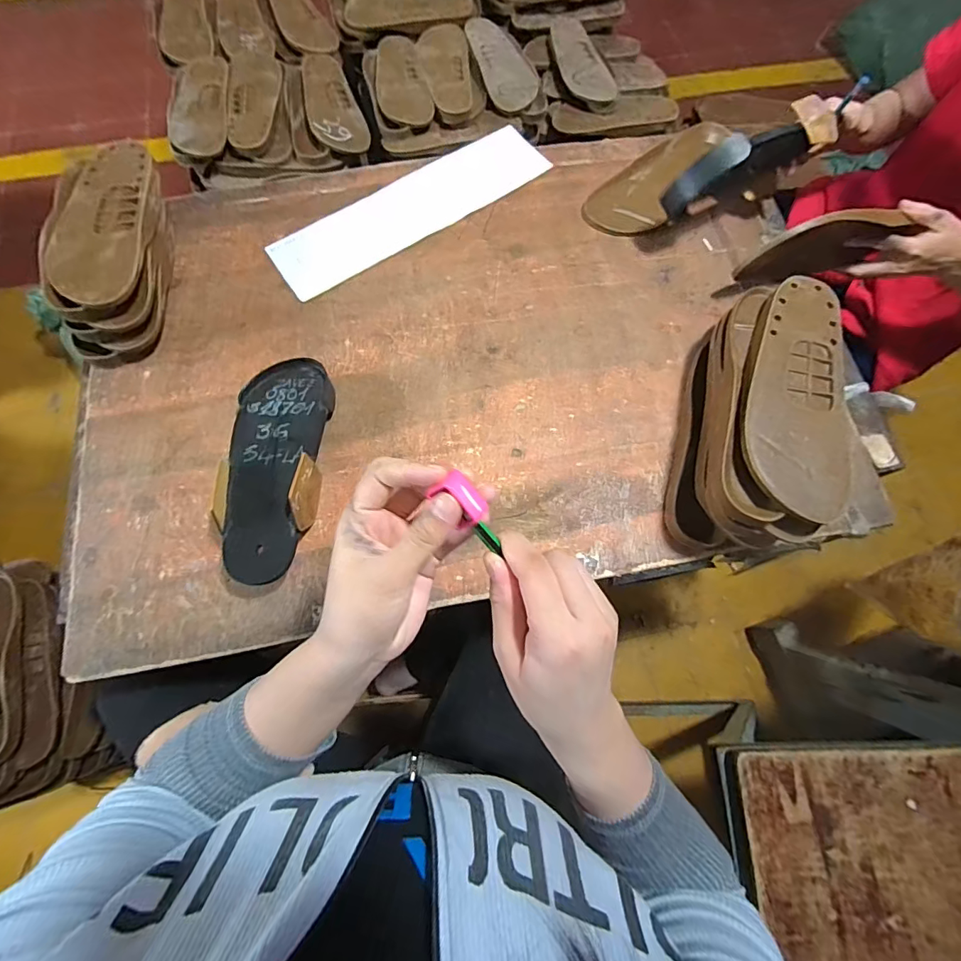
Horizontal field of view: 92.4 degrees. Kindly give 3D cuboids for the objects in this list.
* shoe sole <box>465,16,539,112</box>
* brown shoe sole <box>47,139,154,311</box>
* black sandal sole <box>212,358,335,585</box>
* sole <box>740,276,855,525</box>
[{"bbox_3d":[0.040,-0.805,0.886,0.095,0.019,0.248,-16,73,-8],"label":"shoe sole"},{"bbox_3d":[-0.418,-0.289,0.510,0.091,0.016,0.221,-5,72,-4],"label":"brown shoe sole"},{"bbox_3d":[-0.209,-0.017,0.474,0.095,0.060,0.235,-2,71,-3],"label":"black sandal sole"},{"bbox_3d":[0.300,-0.086,0.441,0.092,0.015,0.250,11,71,1],"label":"sole"}]

